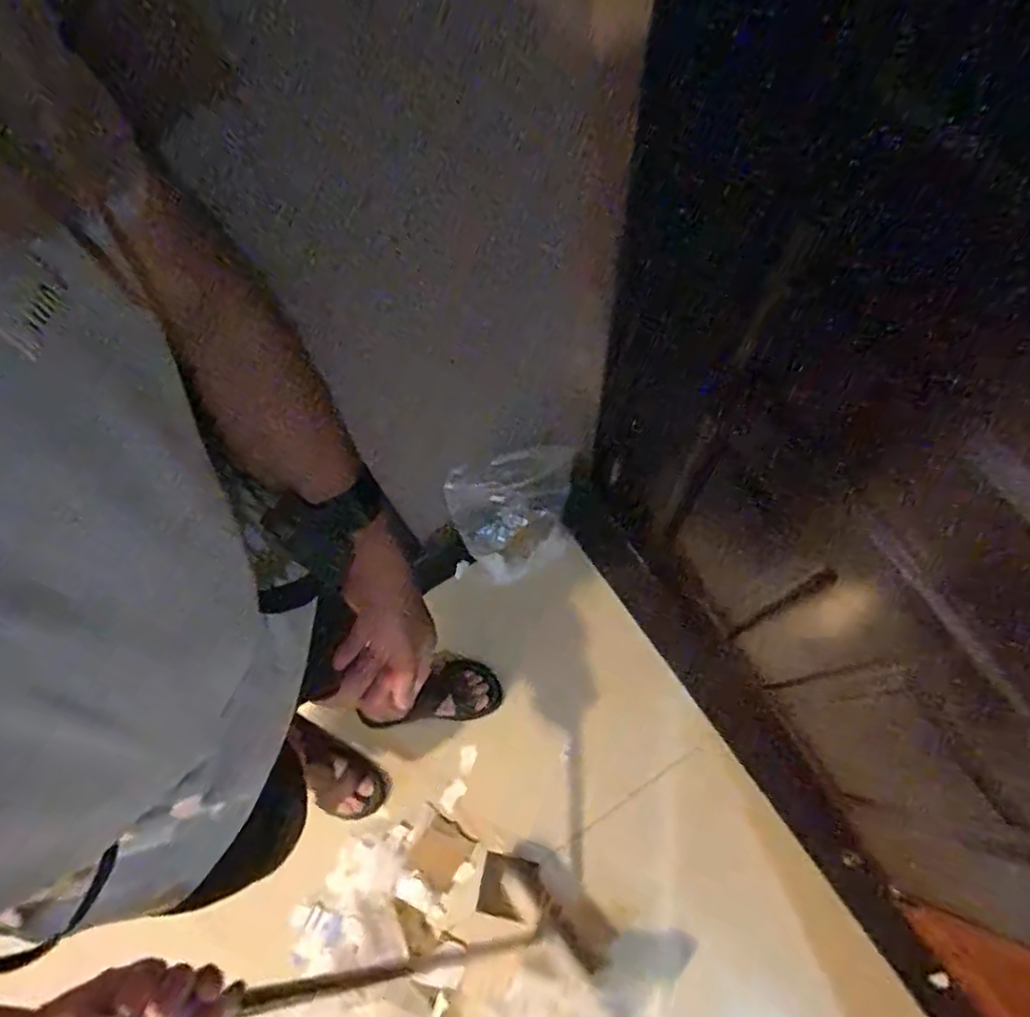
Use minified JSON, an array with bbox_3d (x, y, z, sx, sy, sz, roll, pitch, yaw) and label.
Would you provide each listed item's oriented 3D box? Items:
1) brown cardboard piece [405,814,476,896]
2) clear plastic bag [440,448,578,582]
[{"bbox_3d":[-0.138,0.633,1.161,0.095,0.008,0.100,31,75,13],"label":"brown cardboard piece"},{"bbox_3d":[-0.013,0.020,1.200,0.233,0.276,0.162,1,70,3],"label":"clear plastic bag"}]

